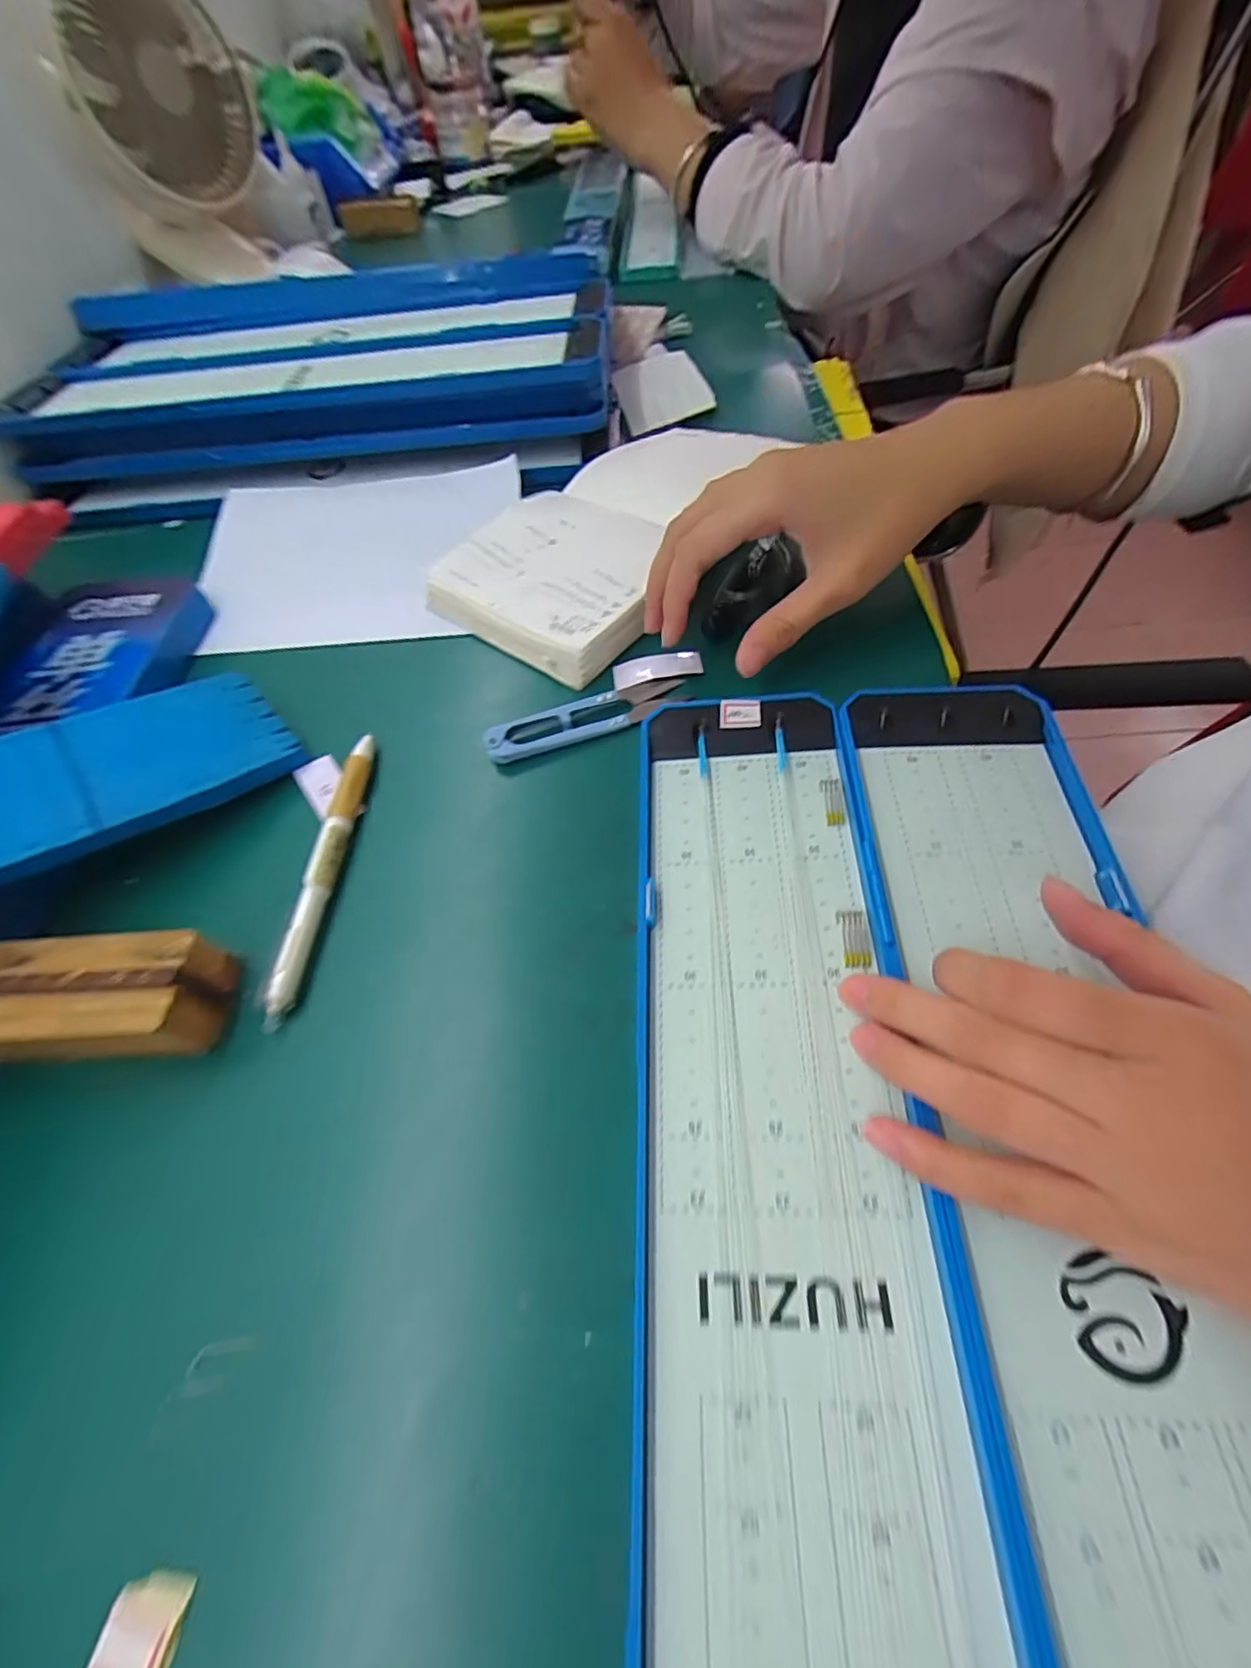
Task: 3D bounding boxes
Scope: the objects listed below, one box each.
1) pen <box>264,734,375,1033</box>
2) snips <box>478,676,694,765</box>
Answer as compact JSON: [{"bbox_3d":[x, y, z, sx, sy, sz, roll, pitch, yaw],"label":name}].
[{"bbox_3d":[-0.131,0.013,0.275,0.012,0.015,0.141,0,57,5],"label":"pen"},{"bbox_3d":[-0.019,-0.059,0.310,0.103,0.008,0.023,-21,58,-9],"label":"snips"}]

